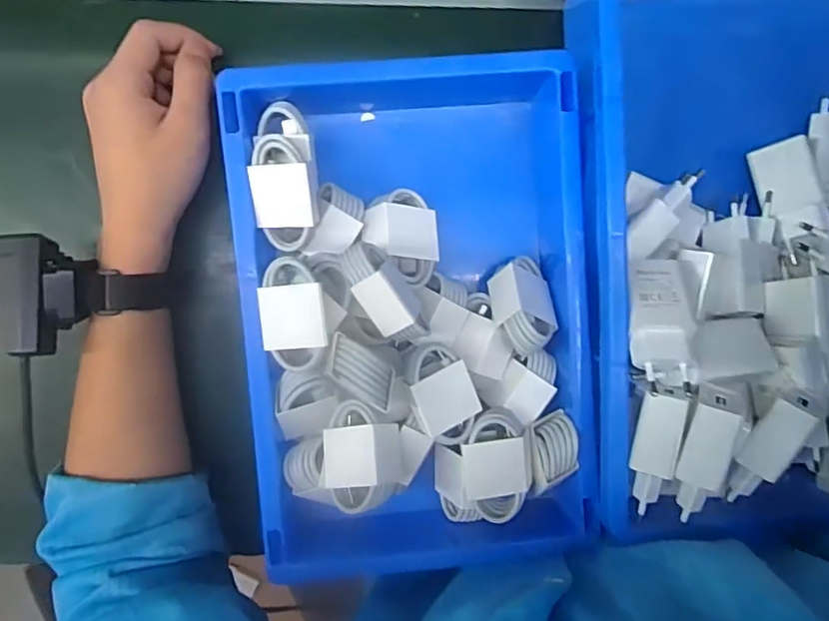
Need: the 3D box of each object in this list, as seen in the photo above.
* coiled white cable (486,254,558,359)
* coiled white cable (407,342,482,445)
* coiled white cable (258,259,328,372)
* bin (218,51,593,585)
[{"bbox_3d":[0.070,-0.002,0.361,0.036,0.024,0.063,11,58,-38],"label":"coiled white cable"},{"bbox_3d":[0.016,0.050,0.343,0.041,0.017,0.061,-20,105,-26],"label":"coiled white cable"},{"bbox_3d":[-0.065,0.001,0.320,0.039,0.021,0.062,-4,100,16],"label":"coiled white cable"},{"bbox_3d":[0.001,0.004,0.357,0.204,0.089,0.311,-5,91,-3],"label":"bin"}]

